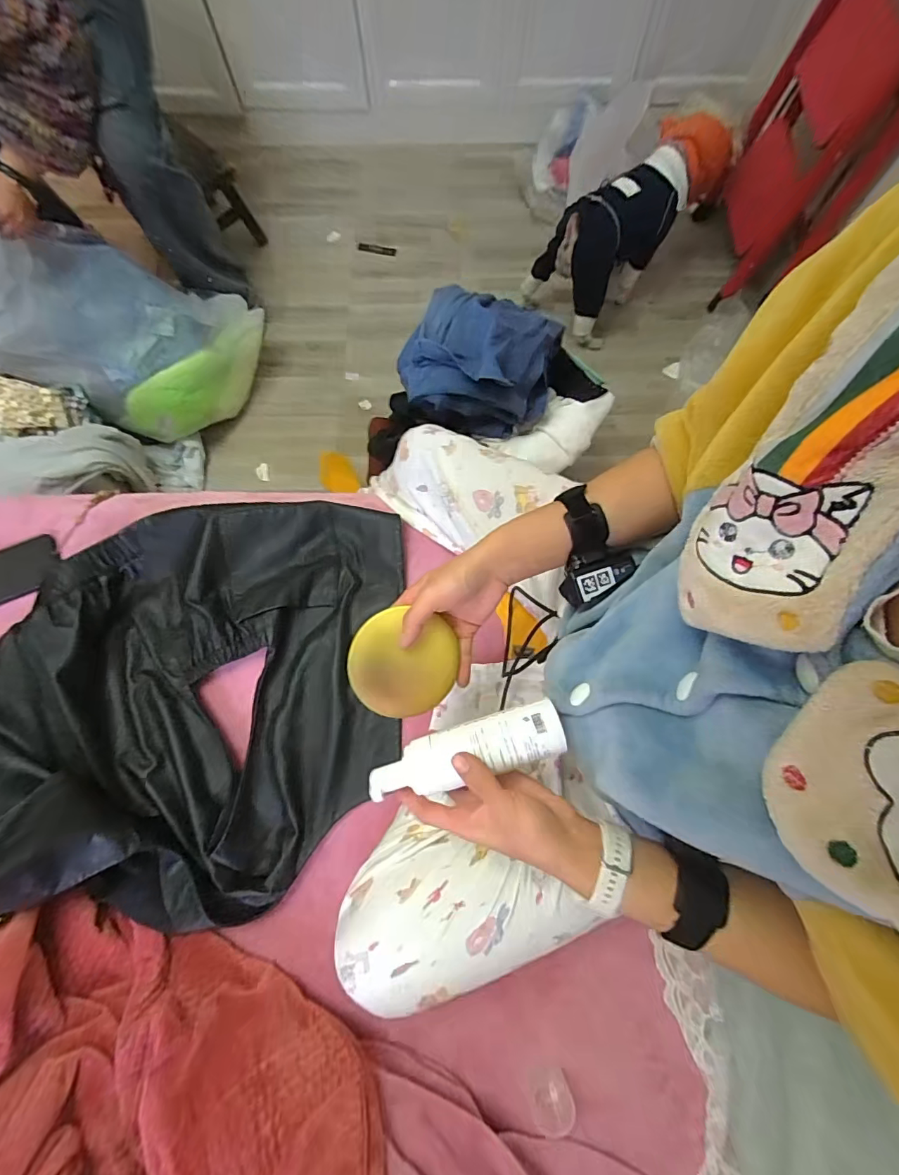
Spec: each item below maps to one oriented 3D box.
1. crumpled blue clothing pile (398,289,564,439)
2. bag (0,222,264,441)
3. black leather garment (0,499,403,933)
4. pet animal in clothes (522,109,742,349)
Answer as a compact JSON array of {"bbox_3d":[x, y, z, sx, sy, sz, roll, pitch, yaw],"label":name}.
[{"bbox_3d":[0.052,-0.414,0.860,0.265,0.139,0.207,10,75,4],"label":"crumpled blue clothing pile"},{"bbox_3d":[-0.723,-0.574,1.053,0.482,0.391,0.305,1,74,1],"label":"bag"},{"bbox_3d":[-0.373,0.114,0.575,0.609,0.132,0.504,1,74,1],"label":"black leather garment"},{"bbox_3d":[0.456,-0.908,1.202,0.471,0.379,0.213,-41,77,-10],"label":"pet animal in clothes"}]

